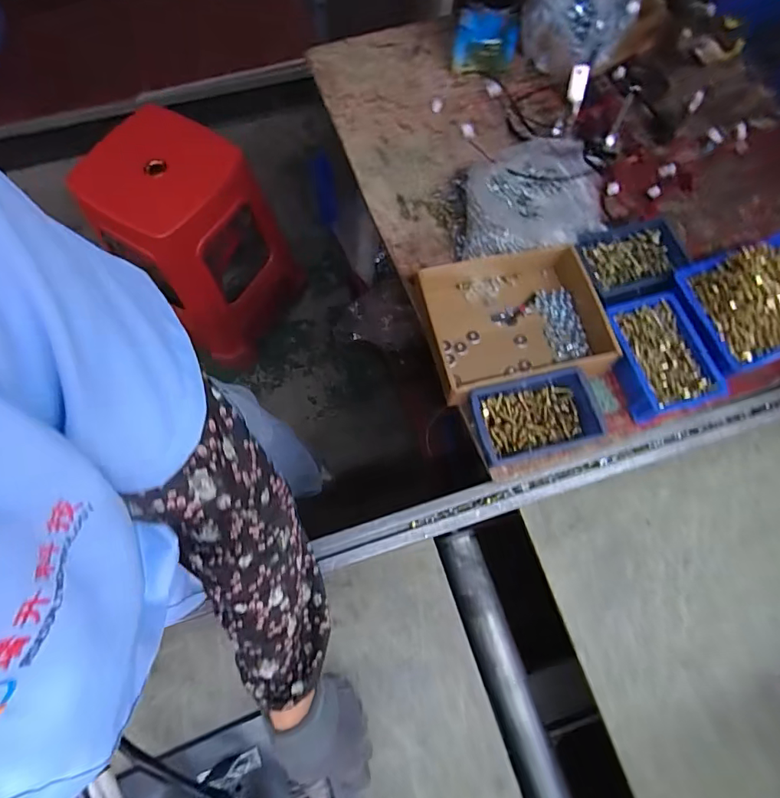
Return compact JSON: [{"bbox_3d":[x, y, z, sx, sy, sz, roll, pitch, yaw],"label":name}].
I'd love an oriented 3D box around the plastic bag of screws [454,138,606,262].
[{"bbox_3d":[0.187,-0.264,0.666,0.189,0.089,0.140,-11,74,-6],"label":"plastic bag of screws"}]

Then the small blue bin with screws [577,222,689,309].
[{"bbox_3d":[0.328,-0.179,0.665,0.142,0.052,0.110,-15,74,-7],"label":"small blue bin with screws"}]

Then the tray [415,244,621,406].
[{"bbox_3d":[0.160,-0.098,0.631,0.222,0.057,0.179,-11,74,-6],"label":"tray"}]

